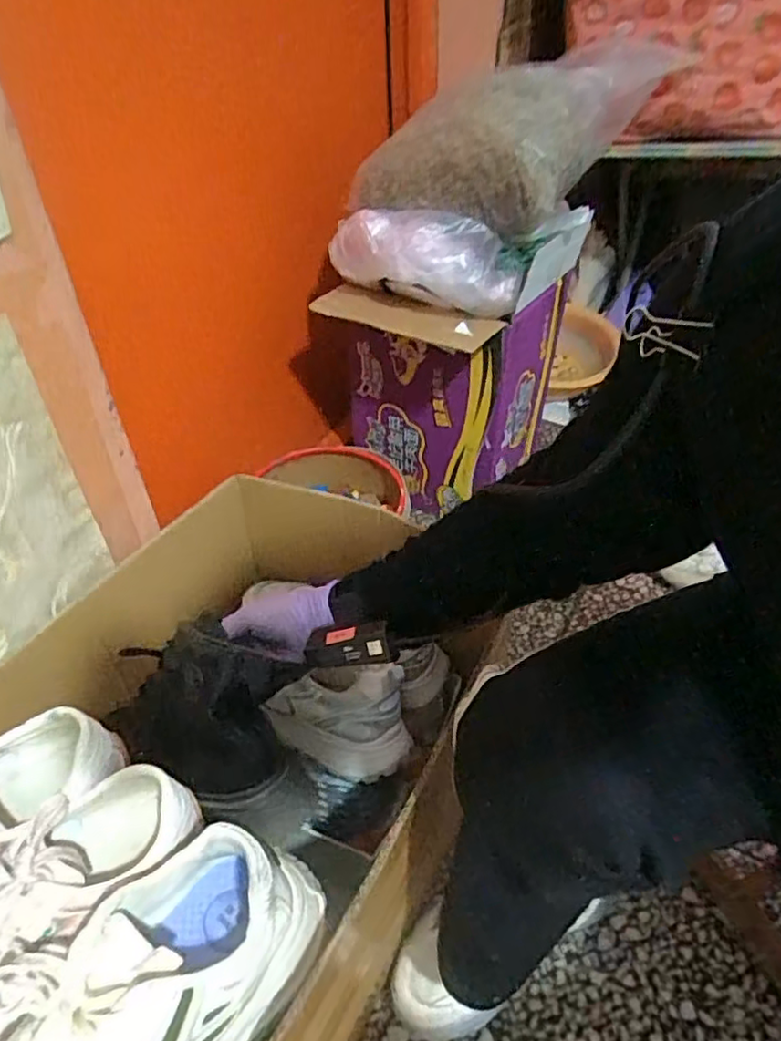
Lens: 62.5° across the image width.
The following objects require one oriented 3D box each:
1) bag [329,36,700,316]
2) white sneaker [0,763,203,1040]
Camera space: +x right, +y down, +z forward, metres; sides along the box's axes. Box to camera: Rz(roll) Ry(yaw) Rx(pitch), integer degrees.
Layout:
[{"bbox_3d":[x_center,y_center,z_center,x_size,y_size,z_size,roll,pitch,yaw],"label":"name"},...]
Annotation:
[{"bbox_3d":[0.157,-0.500,0.892,0.281,0.207,0.484,24,48,26],"label":"bag"},{"bbox_3d":[-0.230,0.255,0.386,0.110,0.096,0.236,24,48,26],"label":"white sneaker"}]

